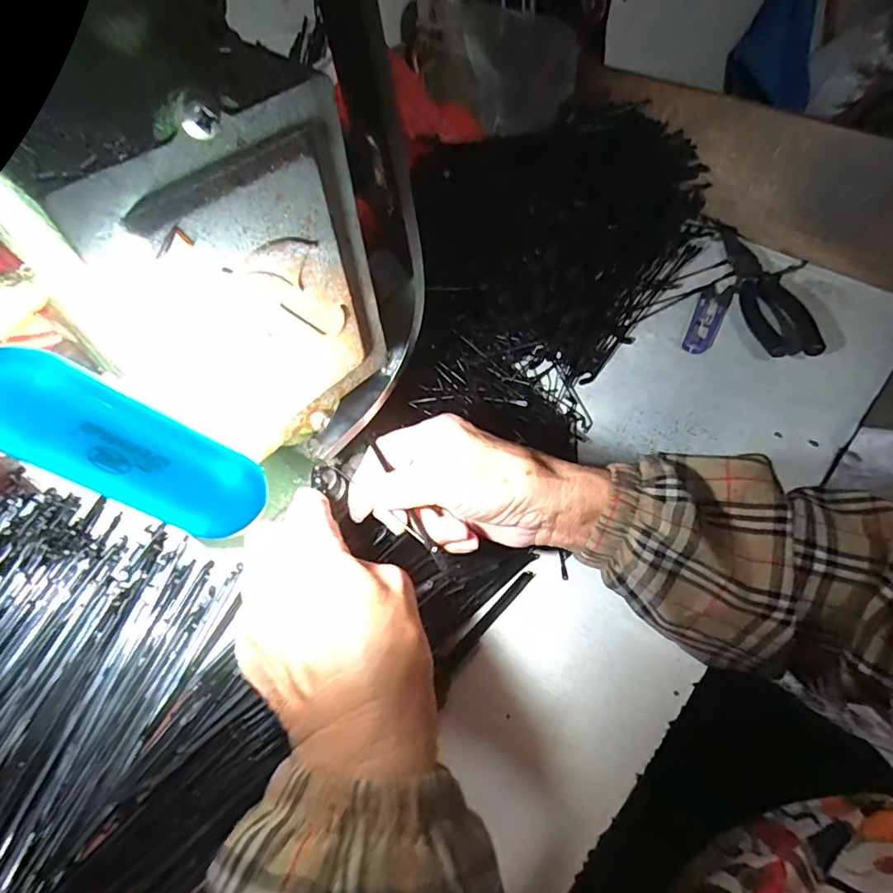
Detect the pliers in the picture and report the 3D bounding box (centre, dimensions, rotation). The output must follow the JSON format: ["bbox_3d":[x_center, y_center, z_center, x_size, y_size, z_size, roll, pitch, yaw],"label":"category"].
[{"bbox_3d":[0.292,-0.151,0.479,0.048,0.020,0.191,1,56,2],"label":"pliers"}]

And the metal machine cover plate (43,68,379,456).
[{"bbox_3d":[-0.062,-0.048,0.182,0.010,0.116,0.095,36,67,27],"label":"metal machine cover plate"}]

